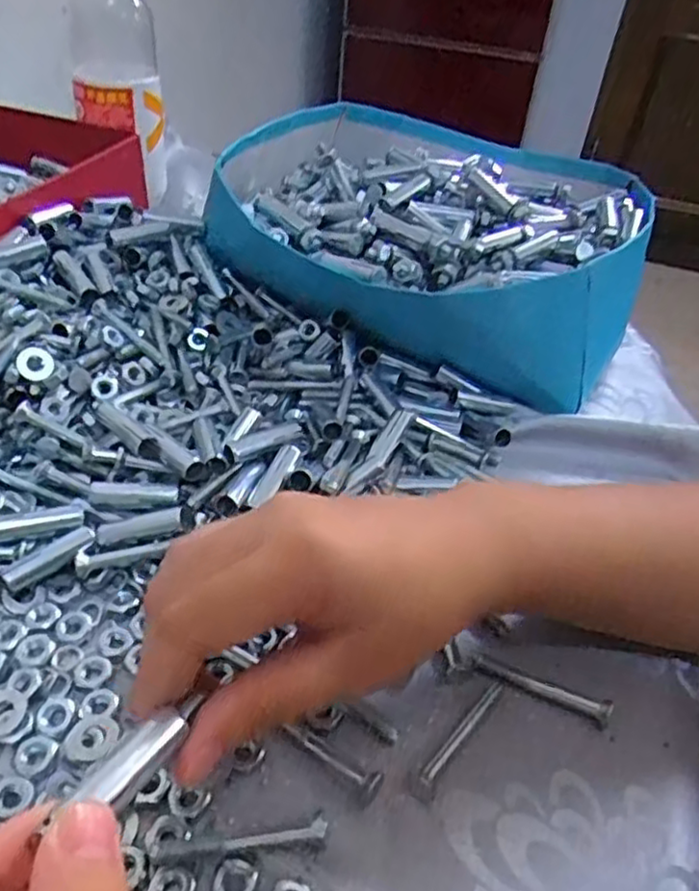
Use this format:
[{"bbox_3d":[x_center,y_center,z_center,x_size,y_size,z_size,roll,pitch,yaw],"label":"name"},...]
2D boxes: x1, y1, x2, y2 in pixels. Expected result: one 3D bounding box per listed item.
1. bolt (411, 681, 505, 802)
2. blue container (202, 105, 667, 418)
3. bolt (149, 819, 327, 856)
[{"bbox_3d":[0.042,0.109,0.259,0.008,0.004,0.057,29,45,24],"label":"bolt"},{"bbox_3d":[0.059,-0.158,0.486,0.282,0.085,0.286,22,43,17],"label":"blue container"},{"bbox_3d":[-0.035,0.127,0.219,0.055,0.011,0.006,-2,41,-10],"label":"bolt"}]

